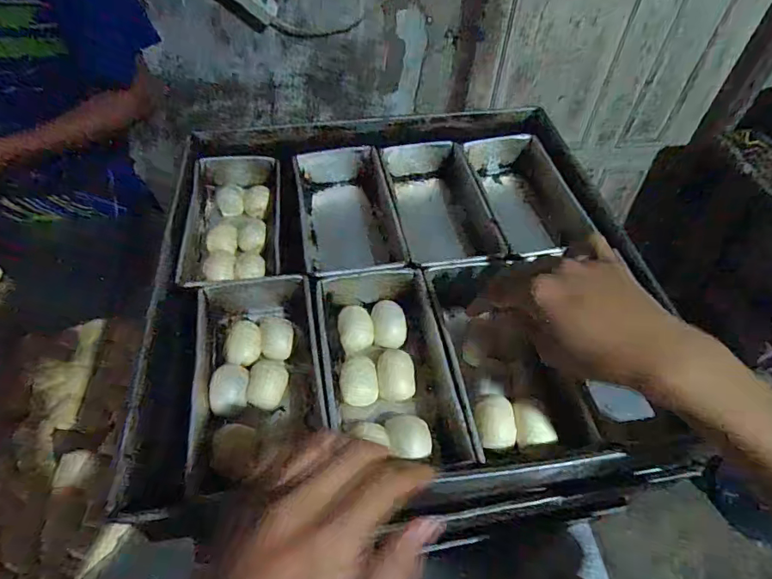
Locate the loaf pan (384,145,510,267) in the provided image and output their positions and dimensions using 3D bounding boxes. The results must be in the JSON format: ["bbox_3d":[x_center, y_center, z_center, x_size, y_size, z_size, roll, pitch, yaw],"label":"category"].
[{"bbox_3d":[0.058,-0.101,0.573,0.107,0.060,0.190,-6,52,-7],"label":"loaf pan"}]

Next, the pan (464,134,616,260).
[{"bbox_3d":[0.161,-0.105,0.573,0.105,0.060,0.206,-6,52,-7],"label":"pan"}]

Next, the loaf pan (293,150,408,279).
[{"bbox_3d":[-0.042,-0.078,0.565,0.113,0.063,0.199,-8,52,-8],"label":"loaf pan"}]

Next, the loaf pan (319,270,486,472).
[{"bbox_3d":[-0.001,0.064,0.431,0.100,0.050,0.206,-7,52,-8],"label":"loaf pan"}]

